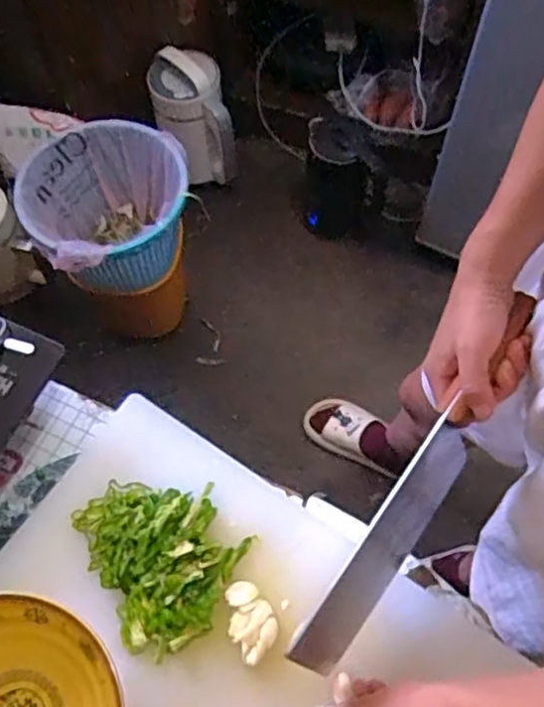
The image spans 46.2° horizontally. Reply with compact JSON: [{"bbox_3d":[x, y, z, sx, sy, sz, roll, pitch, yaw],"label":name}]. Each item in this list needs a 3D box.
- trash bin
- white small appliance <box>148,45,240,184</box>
[{"bbox_3d":[-0.281,-0.205,1.238,0.280,0.387,0.257,0,63,1],"label":"trash bin"},{"bbox_3d":[-0.177,-0.529,1.472,0.168,0.287,0.138,-9,64,-3],"label":"white small appliance"}]

